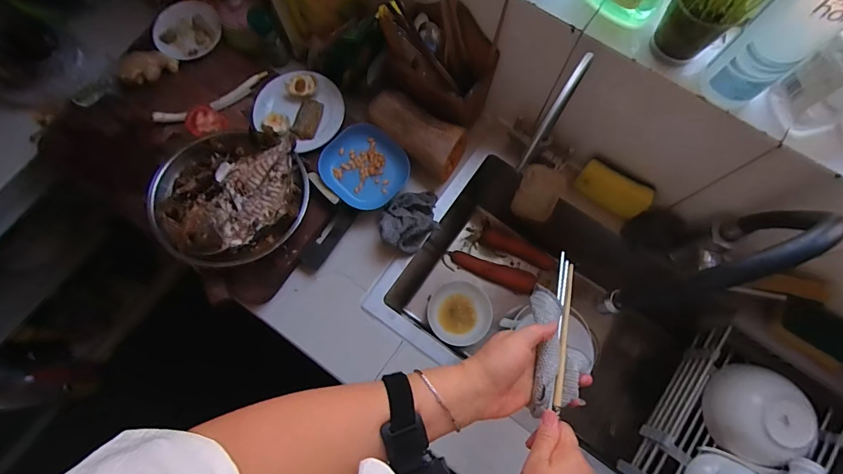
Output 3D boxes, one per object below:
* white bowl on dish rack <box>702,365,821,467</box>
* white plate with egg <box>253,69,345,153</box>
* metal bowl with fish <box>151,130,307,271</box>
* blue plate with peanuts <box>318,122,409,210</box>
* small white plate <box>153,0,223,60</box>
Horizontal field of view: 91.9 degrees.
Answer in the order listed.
[{"bbox_3d":[0.541,0.281,0.648,0.127,0.071,0.140,2,75,1],"label":"white bowl on dish rack"},{"bbox_3d":[-0.209,-0.220,0.683,0.150,0.015,0.135,31,78,8],"label":"white plate with egg"},{"bbox_3d":[-0.295,-0.065,0.633,0.222,0.057,0.223,0,75,0],"label":"metal bowl with fish"},{"bbox_3d":[-0.093,-0.114,0.671,0.134,0.025,0.128,33,78,9],"label":"blue plate with peanuts"},{"bbox_3d":[-0.417,-0.369,0.721,0.097,0.030,0.115,43,79,10],"label":"small white plate"}]

